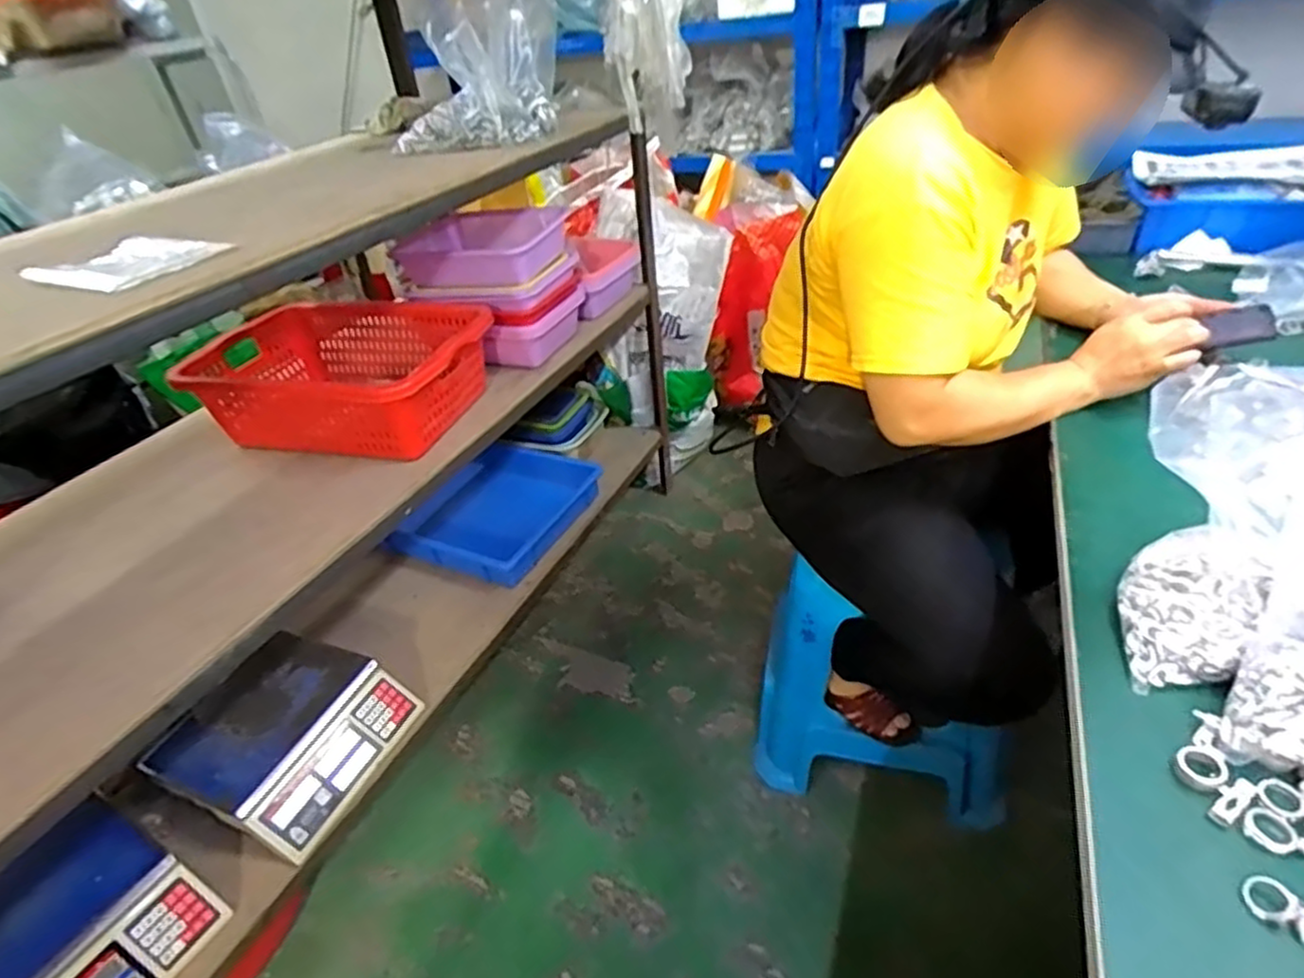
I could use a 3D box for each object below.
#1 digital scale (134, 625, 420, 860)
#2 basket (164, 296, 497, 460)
[{"bbox_3d":[-0.577,0.385,1.107,0.271,0.124,0.292,11,40,23],"label":"digital scale"},{"bbox_3d":[-0.544,-0.190,1.221,0.517,0.173,0.341,2,37,12],"label":"basket"}]

